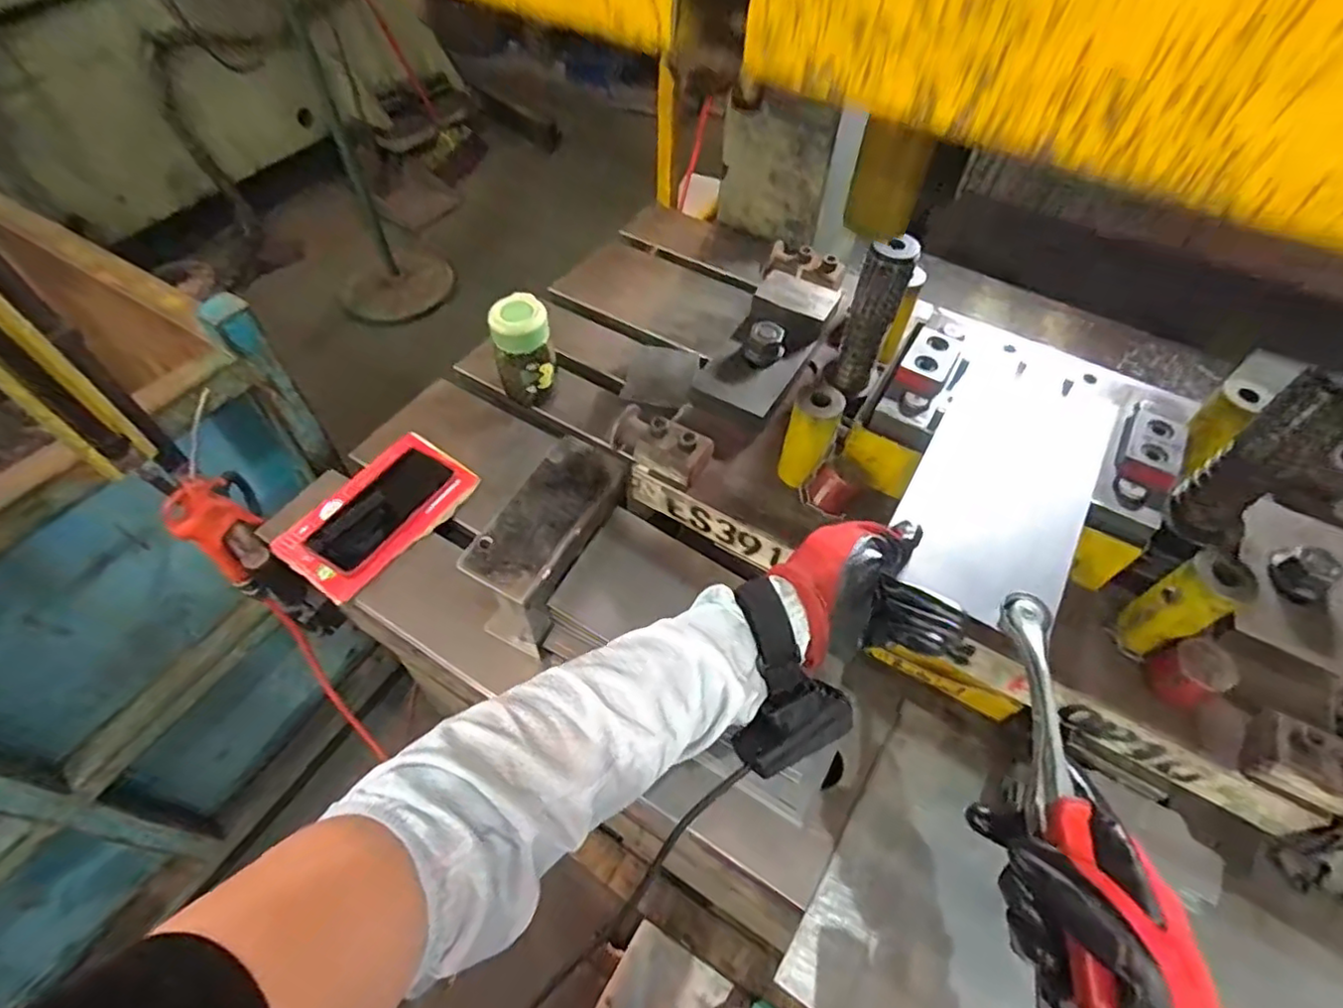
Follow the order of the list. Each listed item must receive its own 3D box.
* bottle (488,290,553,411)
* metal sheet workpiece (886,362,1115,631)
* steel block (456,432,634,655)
[{"bbox_3d":[-0.176,-0.179,0.779,0.069,0.130,0.058,-16,57,-14],"label":"bottle"},{"bbox_3d":[0.257,-0.018,0.497,0.121,0.011,0.241,28,58,17],"label":"metal sheet workpiece"},{"bbox_3d":[-0.112,0.027,0.582,0.076,0.091,0.177,22,70,13],"label":"steel block"}]

